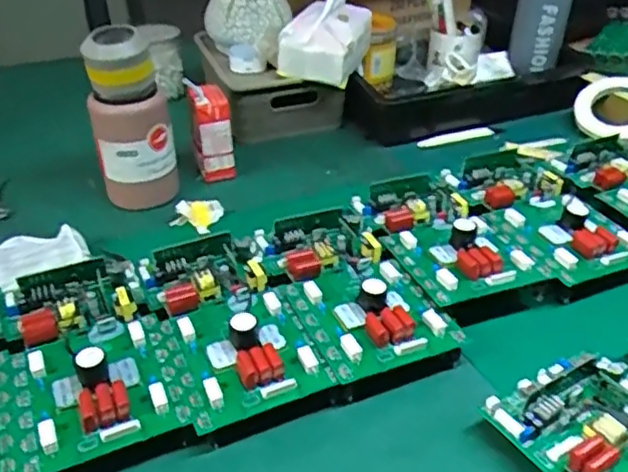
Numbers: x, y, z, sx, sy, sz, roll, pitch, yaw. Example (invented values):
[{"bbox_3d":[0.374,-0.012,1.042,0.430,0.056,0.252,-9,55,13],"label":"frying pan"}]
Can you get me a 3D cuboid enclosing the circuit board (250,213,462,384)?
[{"bbox_3d":[0.028,0.049,0.609,0.132,0.036,0.209,-16,39,-20],"label":"circuit board"}]

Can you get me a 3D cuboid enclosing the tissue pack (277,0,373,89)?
[{"bbox_3d":[0.019,-0.289,0.909,0.104,0.089,0.155,10,38,14],"label":"tissue pack"}]

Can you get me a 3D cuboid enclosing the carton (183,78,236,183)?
[{"bbox_3d":[-0.132,-0.132,0.821,0.050,0.123,0.049,-9,36,-11],"label":"carton"}]

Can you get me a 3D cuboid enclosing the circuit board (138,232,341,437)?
[{"bbox_3d":[-0.072,0.074,0.577,0.123,0.040,0.210,-14,38,-19],"label":"circuit board"}]

